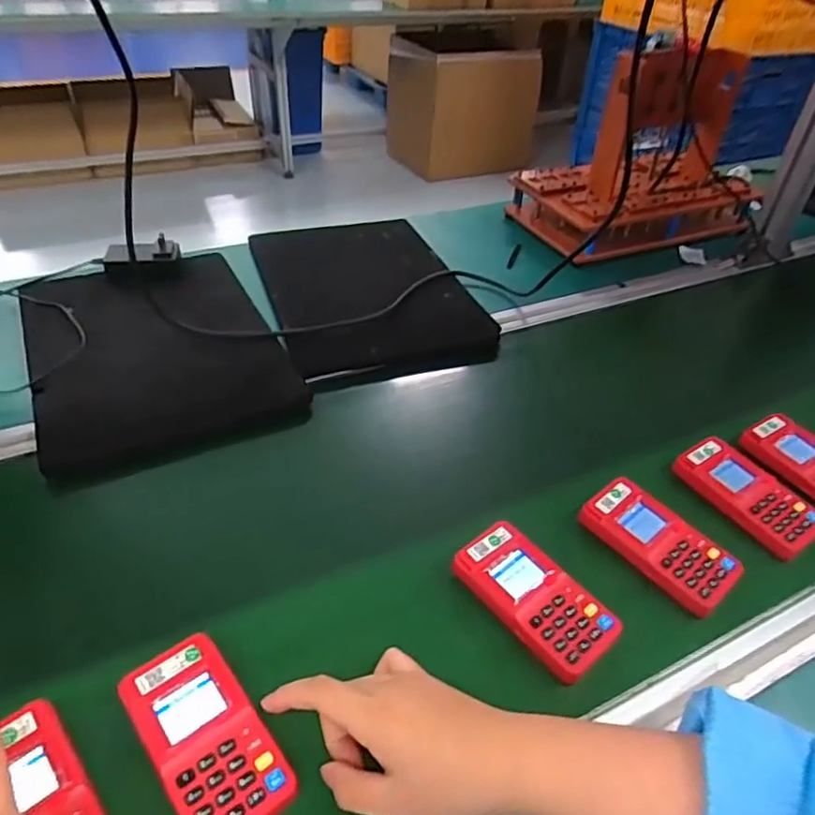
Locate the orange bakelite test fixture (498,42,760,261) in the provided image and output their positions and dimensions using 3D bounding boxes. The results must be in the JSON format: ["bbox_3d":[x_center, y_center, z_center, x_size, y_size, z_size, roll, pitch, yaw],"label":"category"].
[{"bbox_3d":[0.375,-0.402,0.972,0.352,0.265,0.229,-15,42,-26],"label":"orange bakelite test fixture"}]

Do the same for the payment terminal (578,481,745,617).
[{"bbox_3d":[0.210,0.114,0.520,0.058,0.029,0.124,-25,47,-35],"label":"payment terminal"}]

